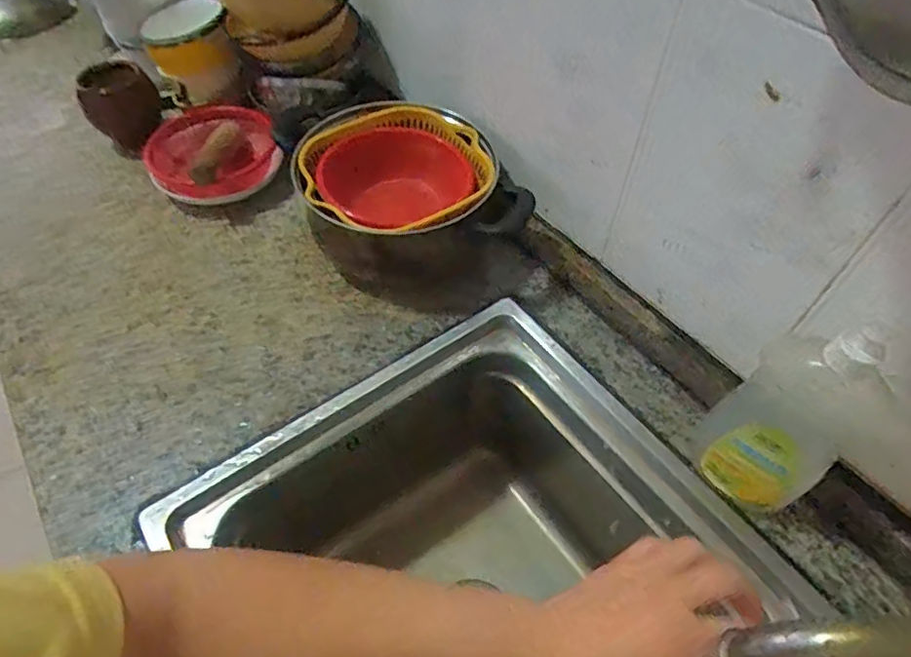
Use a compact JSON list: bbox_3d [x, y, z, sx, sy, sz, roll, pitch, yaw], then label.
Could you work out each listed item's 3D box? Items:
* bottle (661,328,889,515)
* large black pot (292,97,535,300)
[{"bbox_3d":[0.264,0.074,0.452,0.063,0.214,0.097,-38,61,-25],"label":"bottle"},{"bbox_3d":[-0.049,-0.156,0.693,0.250,0.148,0.214,-2,53,-1],"label":"large black pot"}]

